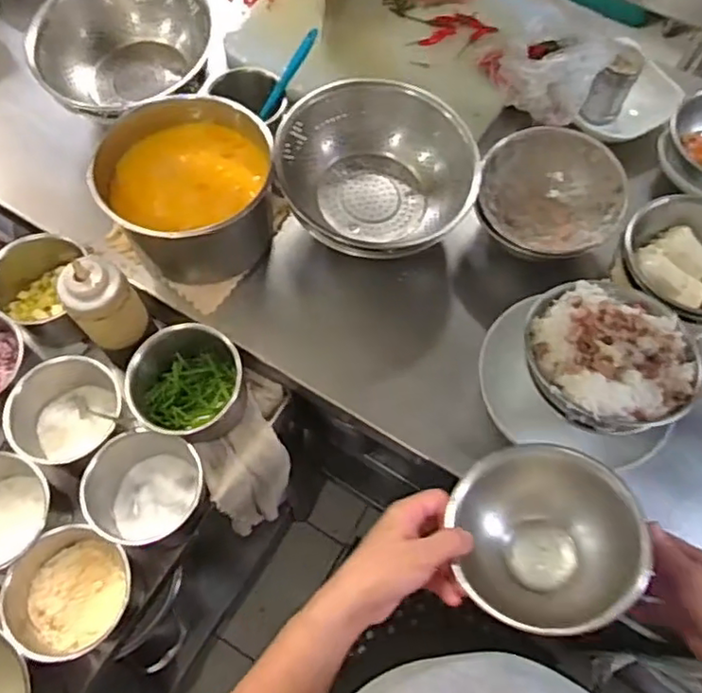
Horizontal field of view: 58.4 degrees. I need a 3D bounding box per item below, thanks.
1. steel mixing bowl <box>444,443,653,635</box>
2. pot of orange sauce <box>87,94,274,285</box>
[{"bbox_3d":[0.161,0.160,0.530,0.141,0.082,0.144,1,66,-1],"label":"steel mixing bowl"},{"bbox_3d":[-0.183,-0.178,0.744,0.193,0.126,0.168,-33,71,-15],"label":"pot of orange sauce"}]

